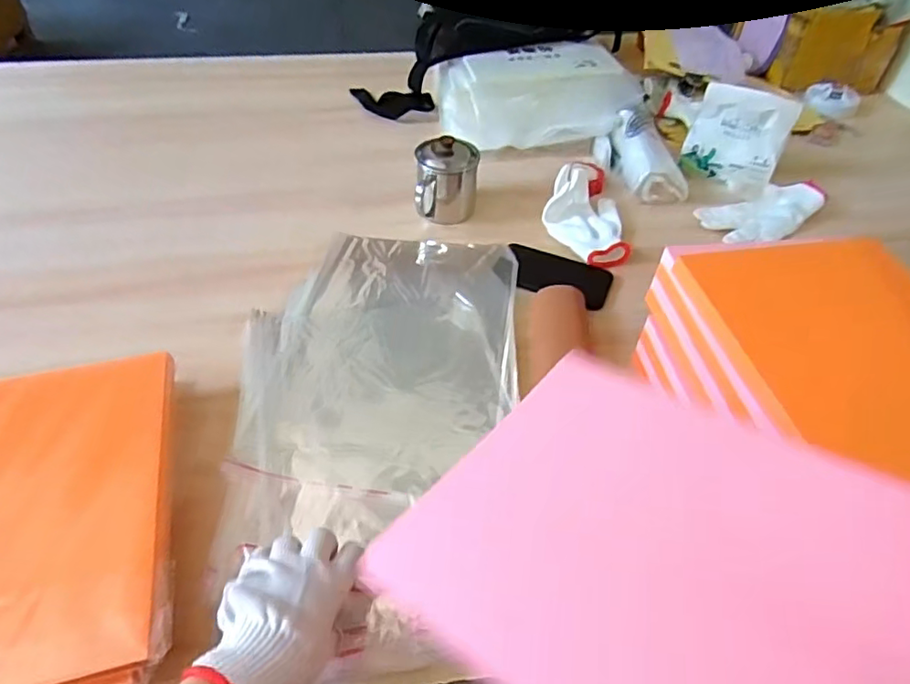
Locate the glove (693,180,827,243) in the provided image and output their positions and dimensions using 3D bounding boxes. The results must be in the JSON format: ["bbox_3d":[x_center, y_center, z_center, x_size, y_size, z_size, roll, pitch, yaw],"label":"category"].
[{"bbox_3d":[0.456,-0.191,0.860,0.191,0.032,0.099,-15,50,-15],"label":"glove"}]

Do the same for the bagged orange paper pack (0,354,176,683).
[{"bbox_3d":[-0.353,0.147,0.475,0.236,0.034,0.303,-11,49,-12],"label":"bagged orange paper pack"}]

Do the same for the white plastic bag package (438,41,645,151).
[{"bbox_3d":[0.135,-0.419,0.997,0.316,0.093,0.196,-4,48,-6],"label":"white plastic bag package"}]

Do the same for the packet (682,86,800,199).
[{"bbox_3d":[0.425,-0.310,0.894,0.138,0.148,0.034,27,20,30],"label":"packet"}]

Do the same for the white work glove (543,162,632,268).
[{"bbox_3d":[0.183,-0.197,0.849,0.110,0.048,0.218,0,48,-1],"label":"white work glove"}]

